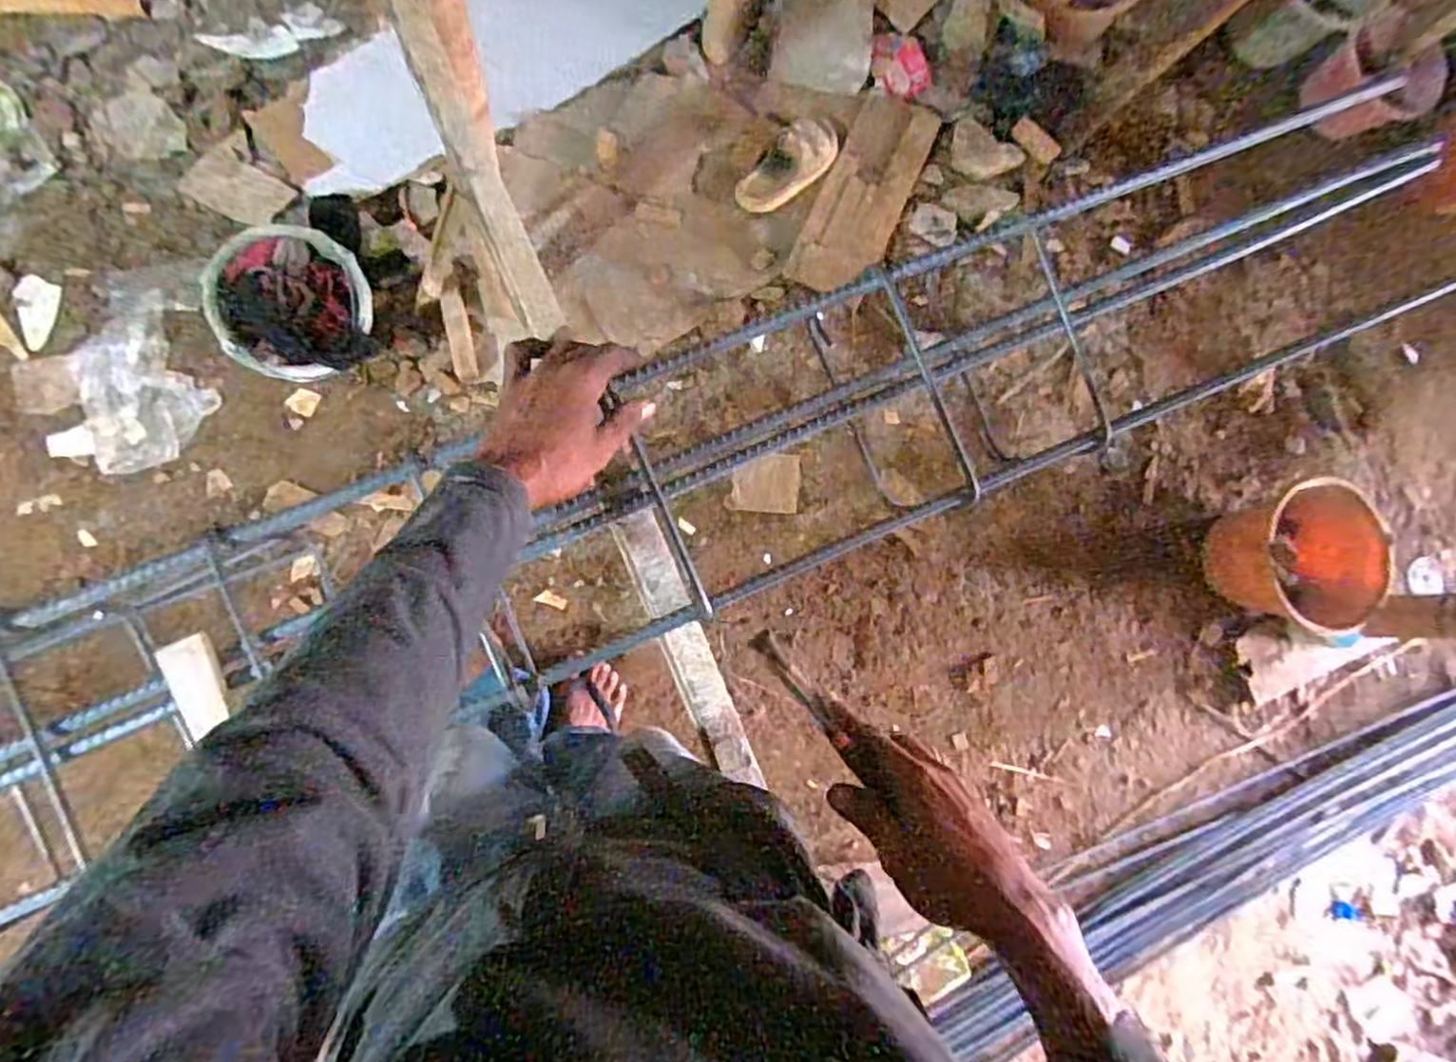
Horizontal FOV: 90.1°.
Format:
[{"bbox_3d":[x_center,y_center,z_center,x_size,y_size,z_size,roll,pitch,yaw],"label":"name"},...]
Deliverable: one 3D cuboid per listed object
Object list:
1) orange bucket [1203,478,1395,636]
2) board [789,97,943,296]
[{"bbox_3d":[1.058,0.047,1.342,0.251,0.170,0.219,31,80,-7],"label":"orange bucket"},{"bbox_3d":[0.281,-0.686,1.476,0.167,0.023,0.487,24,76,1],"label":"board"}]

